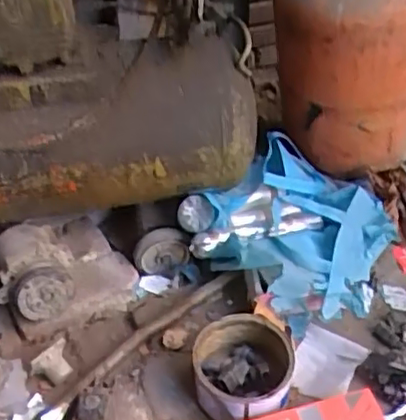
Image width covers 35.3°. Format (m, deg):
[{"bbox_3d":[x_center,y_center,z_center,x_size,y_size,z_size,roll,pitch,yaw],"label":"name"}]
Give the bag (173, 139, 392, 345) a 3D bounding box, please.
[{"bbox_3d":[0.177,0.023,1.169,0.312,0.173,0.320,24,49,28],"label":"bag"}]

